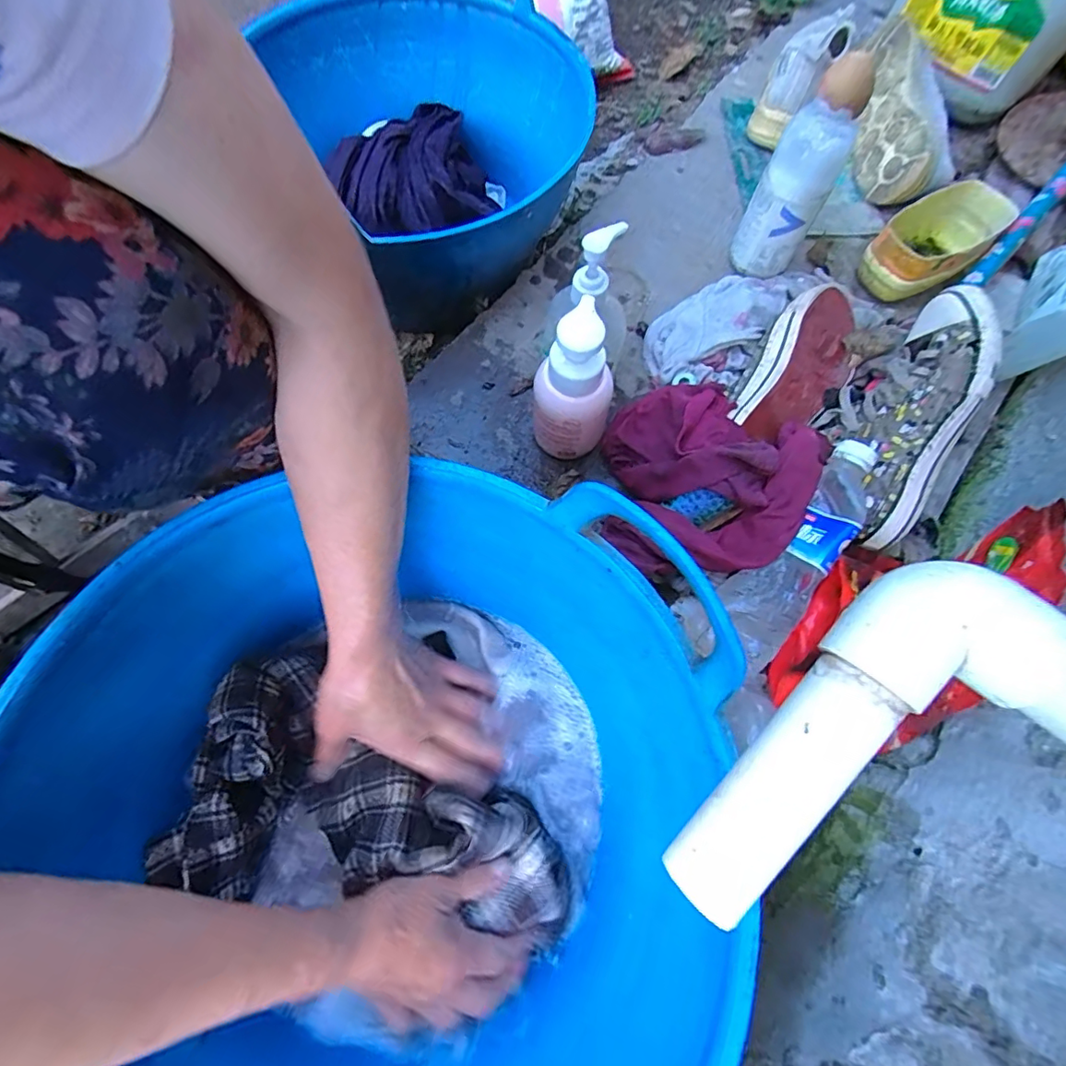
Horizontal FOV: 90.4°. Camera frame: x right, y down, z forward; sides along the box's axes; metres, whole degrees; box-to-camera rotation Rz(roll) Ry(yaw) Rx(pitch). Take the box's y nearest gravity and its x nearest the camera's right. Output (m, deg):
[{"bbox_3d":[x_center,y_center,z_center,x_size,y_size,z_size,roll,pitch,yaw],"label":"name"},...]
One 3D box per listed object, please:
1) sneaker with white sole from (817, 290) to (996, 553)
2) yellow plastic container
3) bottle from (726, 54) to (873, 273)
[{"bbox_3d":[0.323,-0.108,0.459,0.078,0.097,0.223,30,75,7],"label":"sneaker with white sole"},{"bbox_3d":[0.437,-0.315,0.587,0.152,0.068,0.088,-39,79,-12],"label":"yellow plastic container"},{"bbox_3d":[0.252,-0.340,0.505,0.065,0.181,0.059,24,74,5],"label":"bottle"}]

